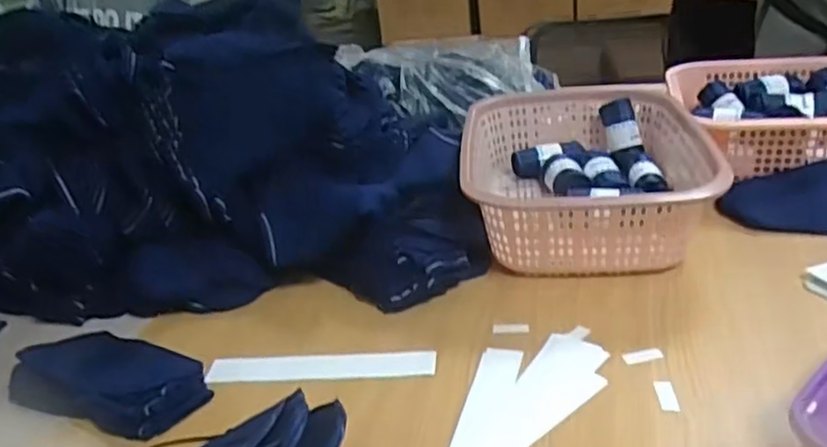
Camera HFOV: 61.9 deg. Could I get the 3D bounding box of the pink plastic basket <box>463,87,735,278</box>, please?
[{"bbox_3d":[0.207,-0.070,0.865,0.267,0.108,0.377,-3,26,8],"label":"pink plastic basket"}]

